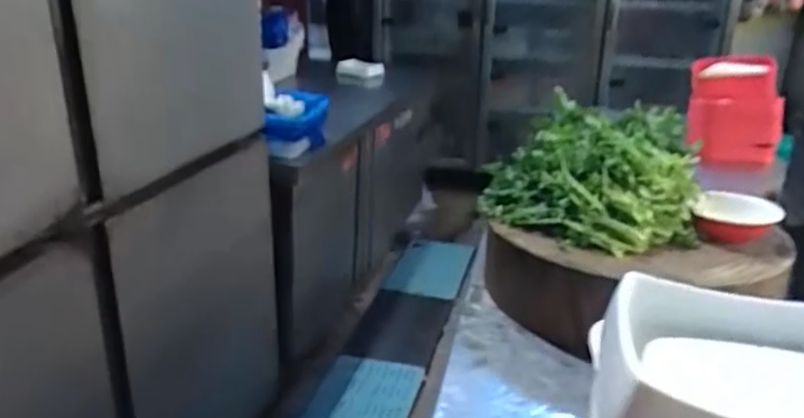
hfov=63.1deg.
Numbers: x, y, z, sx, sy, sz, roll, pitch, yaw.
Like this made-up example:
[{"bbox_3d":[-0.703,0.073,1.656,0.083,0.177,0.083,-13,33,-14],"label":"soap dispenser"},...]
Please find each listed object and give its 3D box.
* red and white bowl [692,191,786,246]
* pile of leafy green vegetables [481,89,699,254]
[{"bbox_3d":[0.449,0.012,0.878,0.098,0.048,0.093,2,21,-1],"label":"red and white bowl"},{"bbox_3d":[0.269,-0.056,0.937,0.276,0.140,0.240,8,22,14],"label":"pile of leafy green vegetables"}]

